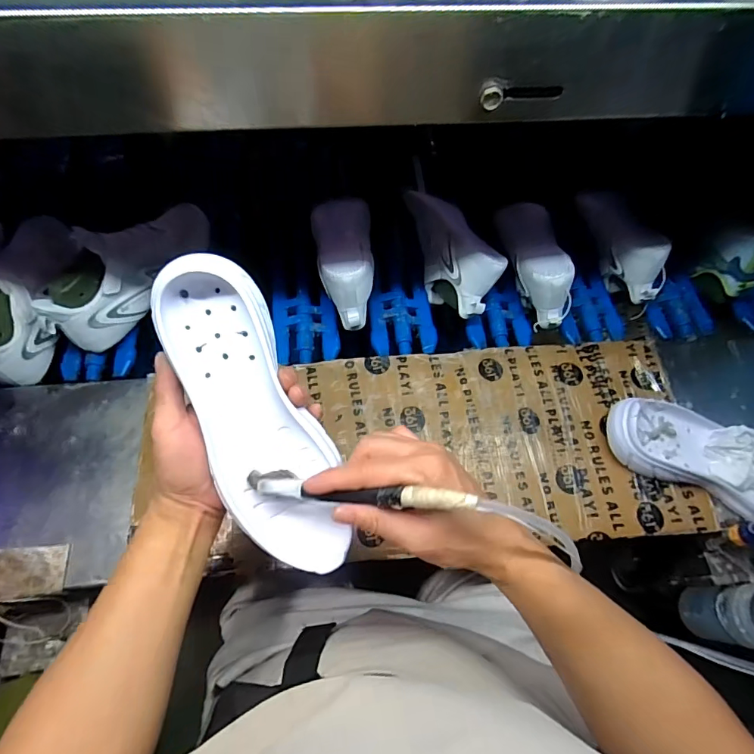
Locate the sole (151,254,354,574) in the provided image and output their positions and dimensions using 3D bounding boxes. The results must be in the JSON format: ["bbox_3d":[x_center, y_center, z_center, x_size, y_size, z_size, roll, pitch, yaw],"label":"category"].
[{"bbox_3d":[-0.097,0.032,0.364,0.084,0.031,0.254,-23,94,-12],"label":"sole"}]

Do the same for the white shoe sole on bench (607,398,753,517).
[{"bbox_3d":[0.412,0.103,0.530,0.287,0.046,0.099,20,65,8],"label":"white shoe sole on bench"}]

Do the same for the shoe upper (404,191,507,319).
[{"bbox_3d":[0.105,-0.185,0.672,0.078,0.097,0.219,-22,69,-11],"label":"shoe upper"}]

